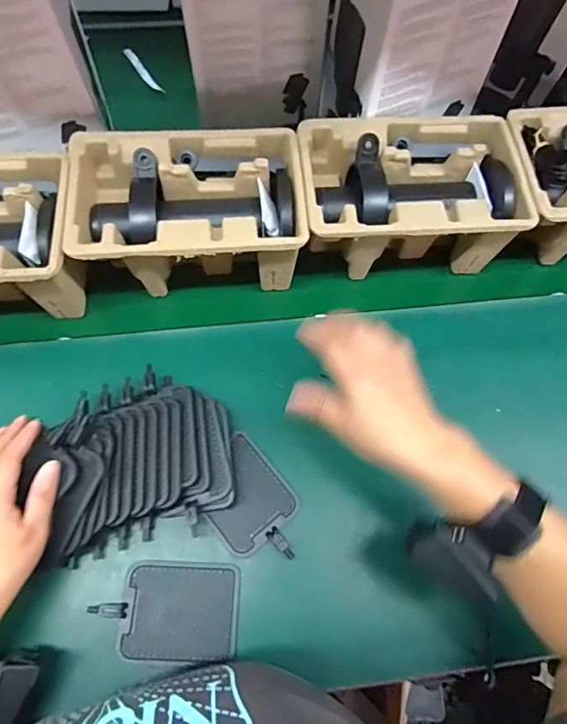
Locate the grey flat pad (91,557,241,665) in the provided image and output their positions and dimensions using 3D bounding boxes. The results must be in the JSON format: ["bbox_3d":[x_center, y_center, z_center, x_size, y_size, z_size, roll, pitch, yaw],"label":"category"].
[{"bbox_3d":[-0.097,0.215,0.410,0.116,0.011,0.079,3,67,-1],"label":"grey flat pad"}]

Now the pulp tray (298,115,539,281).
[{"bbox_3d":[0.133,-0.178,0.527,0.229,0.096,0.157,-6,68,-5],"label":"pulp tray"}]

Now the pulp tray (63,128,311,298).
[{"bbox_3d":[-0.096,-0.152,0.506,0.223,0.101,0.150,-5,68,-4],"label":"pulp tray"}]

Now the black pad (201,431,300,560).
[{"bbox_3d":[-0.032,0.133,0.448,0.078,0.008,0.112,-38,70,-15],"label":"black pad"}]

